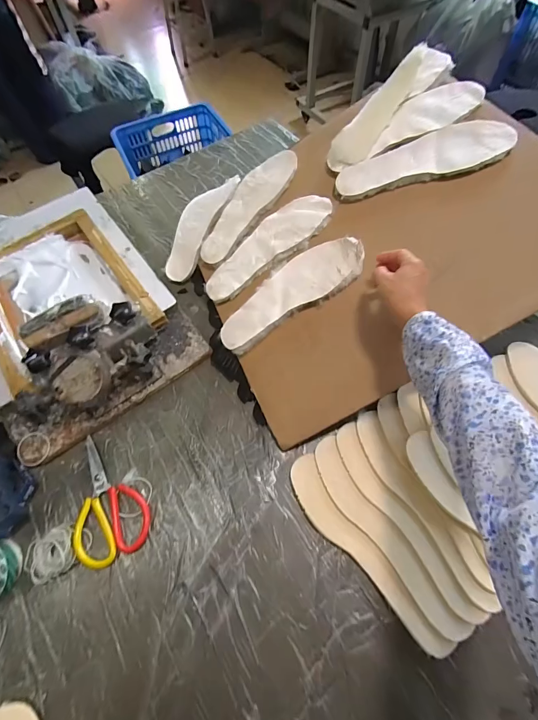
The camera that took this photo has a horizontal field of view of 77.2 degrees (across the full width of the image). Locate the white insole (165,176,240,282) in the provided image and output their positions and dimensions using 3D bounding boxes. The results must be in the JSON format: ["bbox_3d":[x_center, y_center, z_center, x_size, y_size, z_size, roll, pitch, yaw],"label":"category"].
[{"bbox_3d":[-0.149,-0.286,0.710,0.087,0.028,0.260,23,83,15],"label":"white insole"}]

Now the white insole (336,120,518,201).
[{"bbox_3d":[0.257,-0.347,0.582,0.275,0.011,0.095,-6,73,16],"label":"white insole"}]

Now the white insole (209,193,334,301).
[{"bbox_3d":[-0.008,-0.214,0.634,0.270,0.017,0.089,-38,65,5],"label":"white insole"}]

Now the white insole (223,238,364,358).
[{"bbox_3d":[0.033,-0.116,0.585,0.273,0.018,0.095,-35,64,7],"label":"white insole"}]

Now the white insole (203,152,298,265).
[{"bbox_3d":[-0.049,-0.312,0.679,0.093,0.008,0.270,38,88,23],"label":"white insole"}]

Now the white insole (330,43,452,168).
[{"bbox_3d":[0.212,-0.464,0.620,0.269,0.045,0.076,-47,68,2],"label":"white insole"}]

